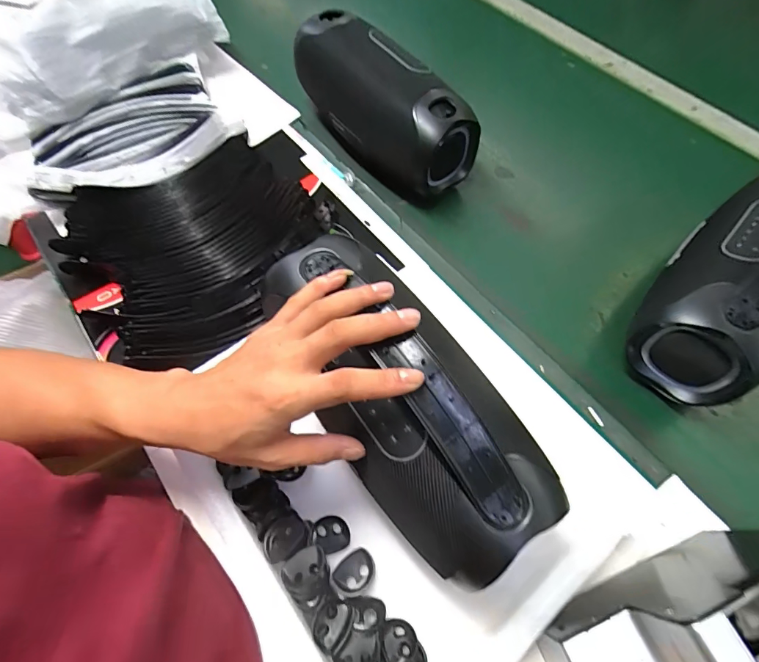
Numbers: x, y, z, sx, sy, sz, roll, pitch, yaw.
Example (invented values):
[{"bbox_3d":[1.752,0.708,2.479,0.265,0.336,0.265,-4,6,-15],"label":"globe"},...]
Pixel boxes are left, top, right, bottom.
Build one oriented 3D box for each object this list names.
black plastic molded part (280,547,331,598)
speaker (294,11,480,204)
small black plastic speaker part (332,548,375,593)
[{"bbox_3d":[-0.058,0.198,0.338,0.034,0.015,0.035,0,62,0],"label":"black plastic molded part"},{"bbox_3d":[-0.019,-0.325,0.590,0.113,0.133,0.320,-38,68,-18],"label":"speaker"},{"bbox_3d":[-0.021,0.203,0.349,0.034,0.006,0.027,-29,66,-15],"label":"small black plastic speaker part"}]

